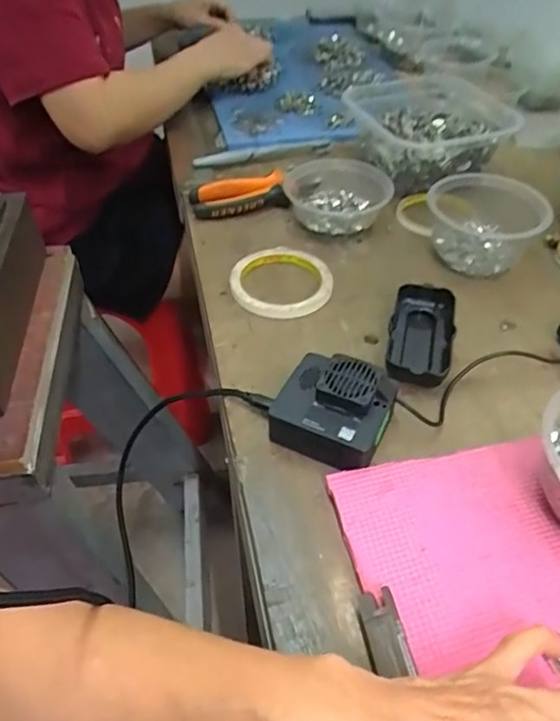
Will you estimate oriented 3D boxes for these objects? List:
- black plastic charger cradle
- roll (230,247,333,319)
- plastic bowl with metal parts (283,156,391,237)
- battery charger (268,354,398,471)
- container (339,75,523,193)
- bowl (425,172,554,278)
[{"bbox_3d":[0.121,-0.020,0.488,0.052,0.025,0.113,9,47,11],"label":"black plastic charger cradle"},{"bbox_3d":[0.002,-0.079,0.547,0.094,0.017,0.094,-1,46,1],"label":"roll"},{"bbox_3d":[0.062,-0.179,0.618,0.109,0.041,0.096,2,46,4],"label":"plastic bowl with metal parts"},{"bbox_3d":[0.038,0.037,0.415,0.077,0.041,0.077,22,51,22],"label":"battery charger"},{"bbox_3d":[0.183,-0.293,0.707,0.171,0.062,0.198,-17,48,-13],"label":"container"},{"bbox_3d":[0.208,-0.146,0.574,0.110,0.063,0.115,-1,46,1],"label":"bowl"}]

